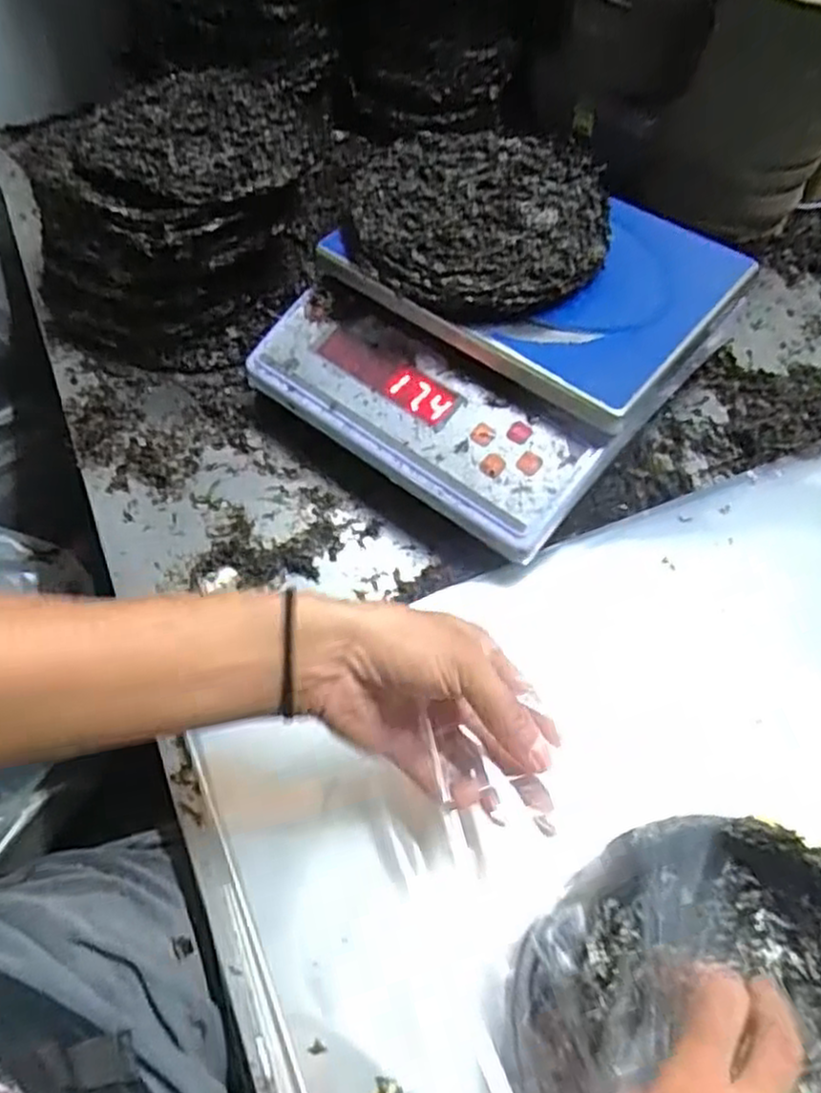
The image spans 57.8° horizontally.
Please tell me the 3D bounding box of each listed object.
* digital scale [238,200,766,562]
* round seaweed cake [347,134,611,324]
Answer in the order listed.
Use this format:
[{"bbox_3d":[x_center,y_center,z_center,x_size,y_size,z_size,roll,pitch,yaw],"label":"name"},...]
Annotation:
[{"bbox_3d":[0.066,-0.171,0.572,0.280,0.084,0.285,35,63,20],"label":"digital scale"},{"bbox_3d":[0.053,-0.246,0.561,0.186,0.025,0.188,0,57,-1],"label":"round seaweed cake"}]

